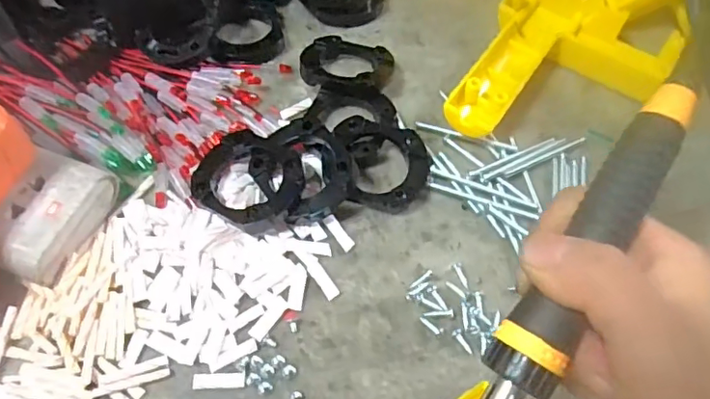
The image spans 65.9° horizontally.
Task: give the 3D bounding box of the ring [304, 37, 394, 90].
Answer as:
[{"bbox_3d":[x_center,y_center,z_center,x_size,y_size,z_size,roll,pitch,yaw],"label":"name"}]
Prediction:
[{"bbox_3d":[-0.004,-0.087,0.350,0.056,0.021,0.044,3,58,-1],"label":"ring"}]

